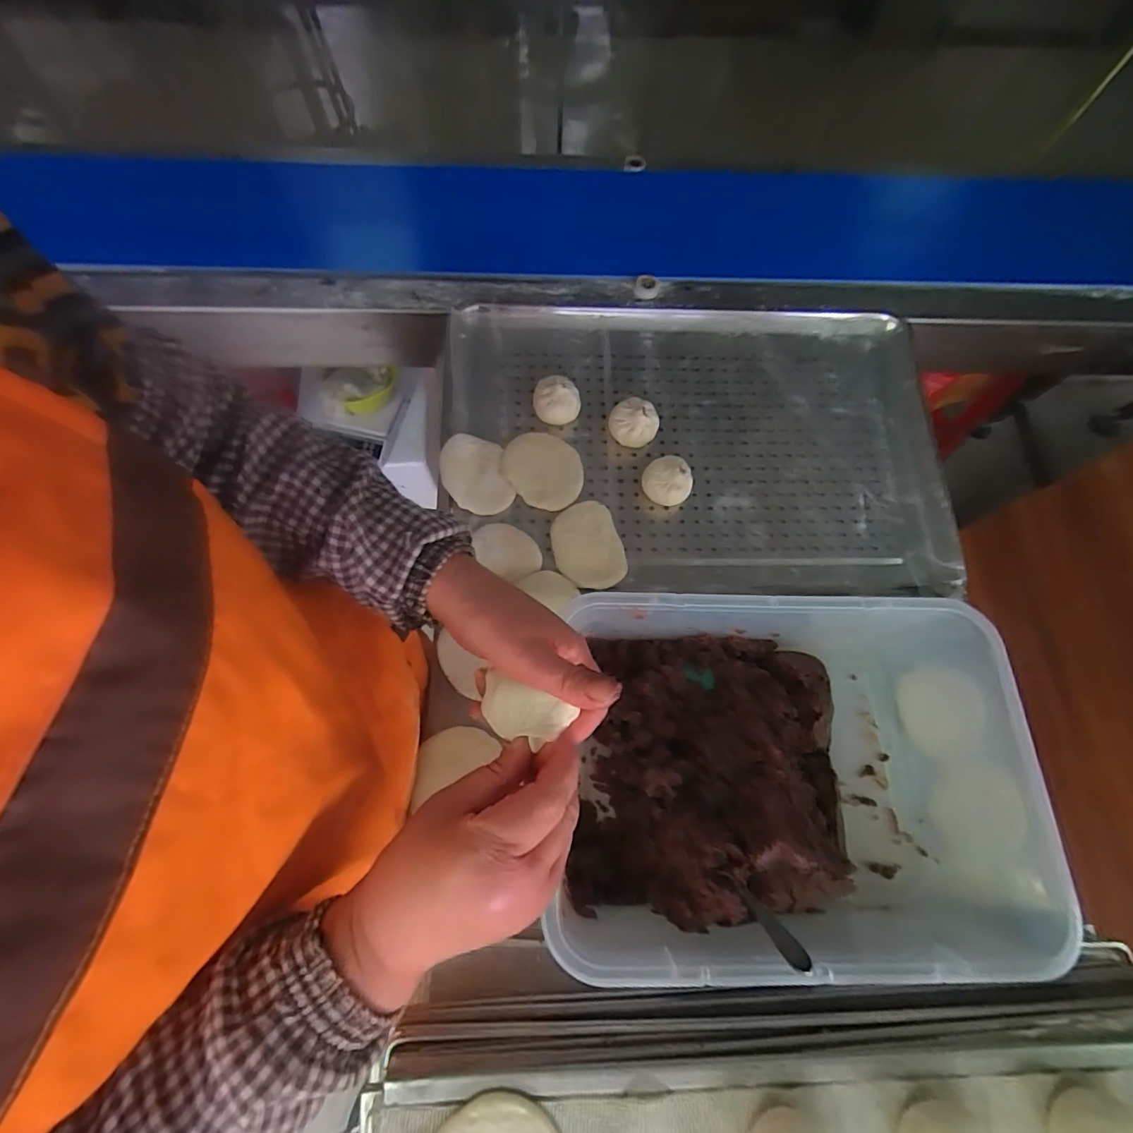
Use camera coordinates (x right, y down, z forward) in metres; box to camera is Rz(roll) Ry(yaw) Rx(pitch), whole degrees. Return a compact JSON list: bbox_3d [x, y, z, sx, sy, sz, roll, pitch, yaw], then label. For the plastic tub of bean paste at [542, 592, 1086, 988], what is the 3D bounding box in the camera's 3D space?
[{"bbox_3d":[0.206,0.177,0.446,0.432,0.133,0.268,1,71,-2],"label":"plastic tub of bean paste"}]

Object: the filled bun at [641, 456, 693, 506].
[{"bbox_3d":[0.116,-0.099,0.575,0.056,0.046,0.055,24,72,6],"label":"filled bun"}]

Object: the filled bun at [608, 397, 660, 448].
[{"bbox_3d":[0.079,-0.169,0.590,0.056,0.044,0.051,24,72,6],"label":"filled bun"}]

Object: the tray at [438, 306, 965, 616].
[{"bbox_3d":[0.157,-0.147,0.605,0.596,0.059,0.382,-2,71,-3],"label":"tray"}]

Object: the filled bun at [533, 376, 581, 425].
[{"bbox_3d":[-0.012,-0.195,0.591,0.055,0.044,0.049,2,71,-1],"label":"filled bun"}]

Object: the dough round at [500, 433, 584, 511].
[{"bbox_3d":[-0.026,-0.114,0.581,0.097,0.012,0.087,41,72,5],"label":"dough round"}]

